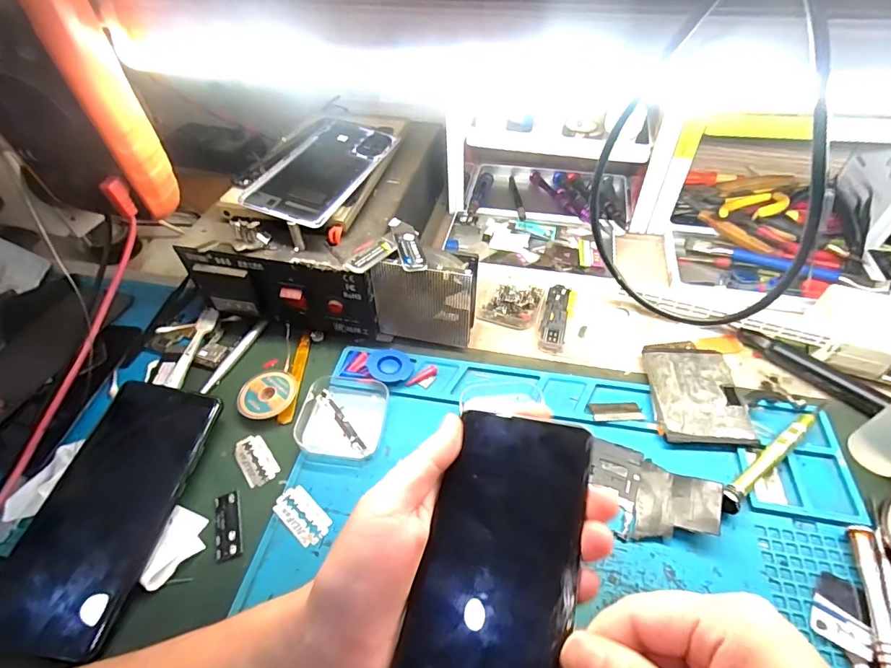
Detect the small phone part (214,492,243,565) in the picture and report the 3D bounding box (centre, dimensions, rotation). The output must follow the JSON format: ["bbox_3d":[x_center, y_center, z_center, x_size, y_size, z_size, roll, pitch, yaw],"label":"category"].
[{"bbox_3d":[-0.143,0.125,0.296,0.017,0.004,0.043,-17,50,-11],"label":"small phone part"}]

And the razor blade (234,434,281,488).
[{"bbox_3d":[-0.139,0.093,0.329,0.023,0.004,0.041,-29,54,-29],"label":"razor blade"}]

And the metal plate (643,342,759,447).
[{"bbox_3d":[0.192,0.041,0.348,0.065,0.009,0.095,3,49,6],"label":"metal plate"}]

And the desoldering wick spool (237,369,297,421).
[{"bbox_3d":[-0.143,0.047,0.356,0.045,0.014,0.044,-2,49,2],"label":"desoldering wick spool"}]

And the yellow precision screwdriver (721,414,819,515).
[{"bbox_3d":[0.219,0.086,0.305,0.107,0.014,0.012,-30,54,-21],"label":"yellow precision screwdriver"}]

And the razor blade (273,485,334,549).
[{"bbox_3d":[-0.095,0.120,0.298,0.042,0.004,0.022,34,59,28],"label":"razor blade"}]

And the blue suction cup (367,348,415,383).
[{"bbox_3d":[-0.044,0.027,0.368,0.035,0.011,0.034,-2,49,2],"label":"blue suction cup"}]

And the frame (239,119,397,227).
[{"bbox_3d":[-0.103,-0.143,0.388,0.073,0.007,0.155,19,51,6],"label":"frame"}]

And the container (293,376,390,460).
[{"bbox_3d":[-0.077,0.061,0.343,0.062,0.012,0.067,5,50,8],"label":"container"}]

